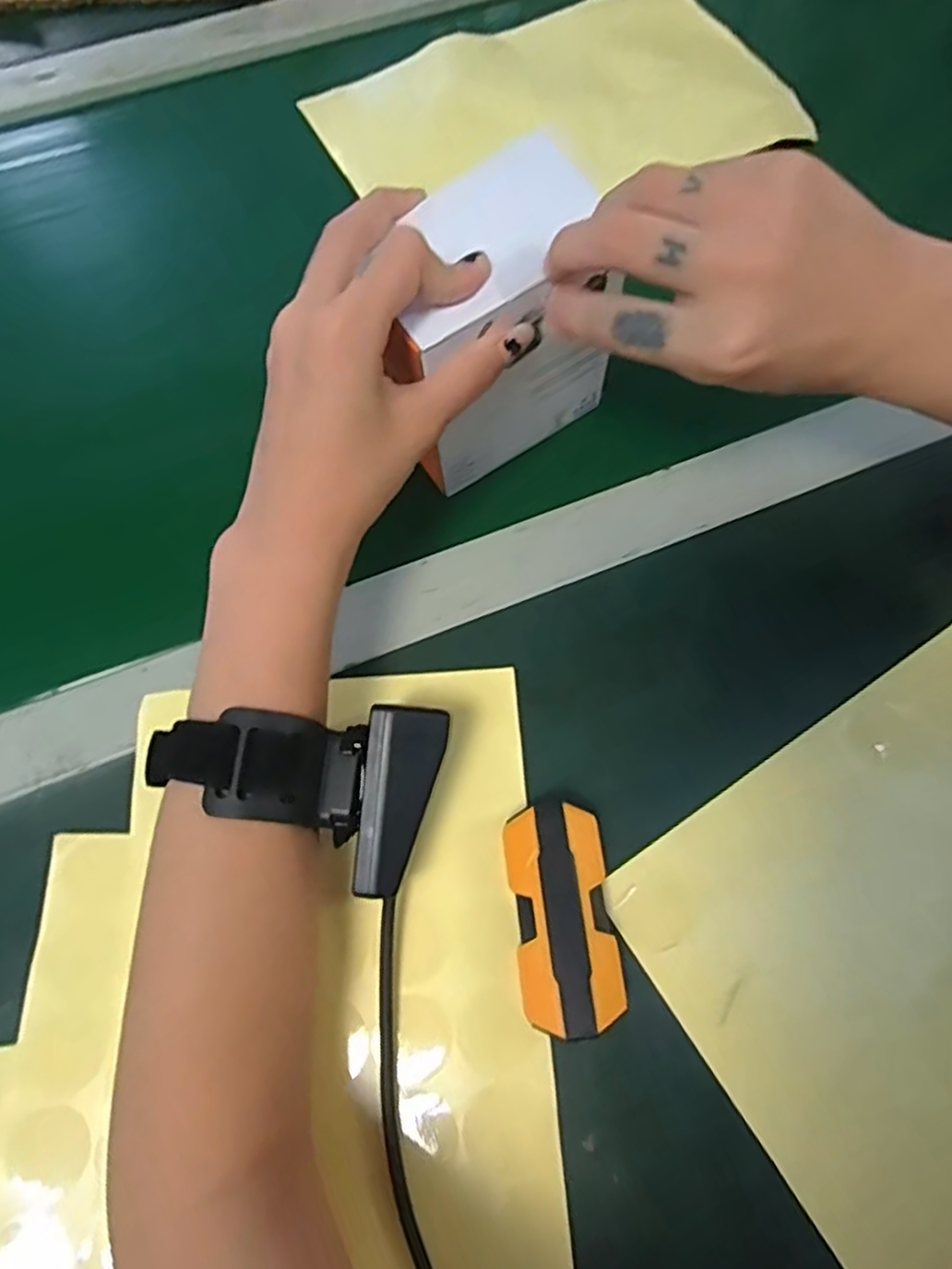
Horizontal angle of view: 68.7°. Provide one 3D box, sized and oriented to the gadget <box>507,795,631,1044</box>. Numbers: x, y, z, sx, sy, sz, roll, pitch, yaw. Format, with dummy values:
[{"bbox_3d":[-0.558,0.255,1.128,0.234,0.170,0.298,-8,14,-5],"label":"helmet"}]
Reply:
[{"bbox_3d":[0.033,0.107,0.269,0.037,0.023,0.078,-6,70,-1],"label":"gadget"}]

